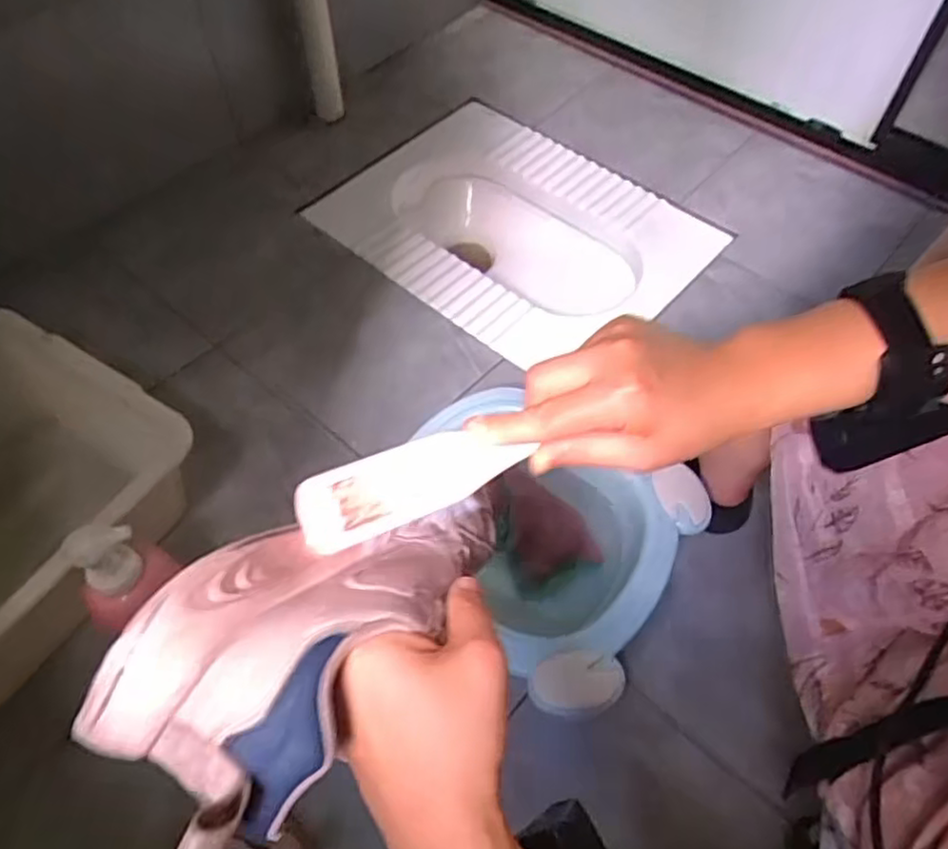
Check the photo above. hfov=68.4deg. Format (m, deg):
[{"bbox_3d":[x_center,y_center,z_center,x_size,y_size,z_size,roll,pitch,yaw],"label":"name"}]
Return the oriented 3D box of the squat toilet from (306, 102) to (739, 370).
[{"bbox_3d":[0.059,-0.283,1.136,0.528,0.187,0.416,37,64,21],"label":"squat toilet"}]

